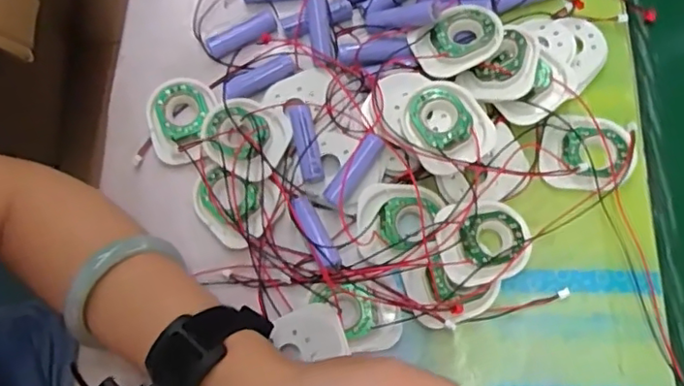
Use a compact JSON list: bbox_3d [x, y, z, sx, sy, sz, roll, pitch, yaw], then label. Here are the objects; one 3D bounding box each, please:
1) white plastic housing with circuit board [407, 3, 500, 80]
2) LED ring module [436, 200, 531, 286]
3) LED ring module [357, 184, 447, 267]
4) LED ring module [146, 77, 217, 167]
[{"bbox_3d":[0.072,-0.098,0.375,0.058,0.006,0.041,-27,73,-6],"label":"white plastic housing with circuit board"},{"bbox_3d":[0.084,0.028,0.351,0.055,0.019,0.047,-11,75,-2],"label":"LED ring module"},{"bbox_3d":[0.035,0.017,0.356,0.049,0.015,0.048,-1,75,1],"label":"LED ring module"},{"bbox_3d":[-0.108,-0.049,0.393,0.042,0.010,0.060,9,75,4],"label":"LED ring module"}]

